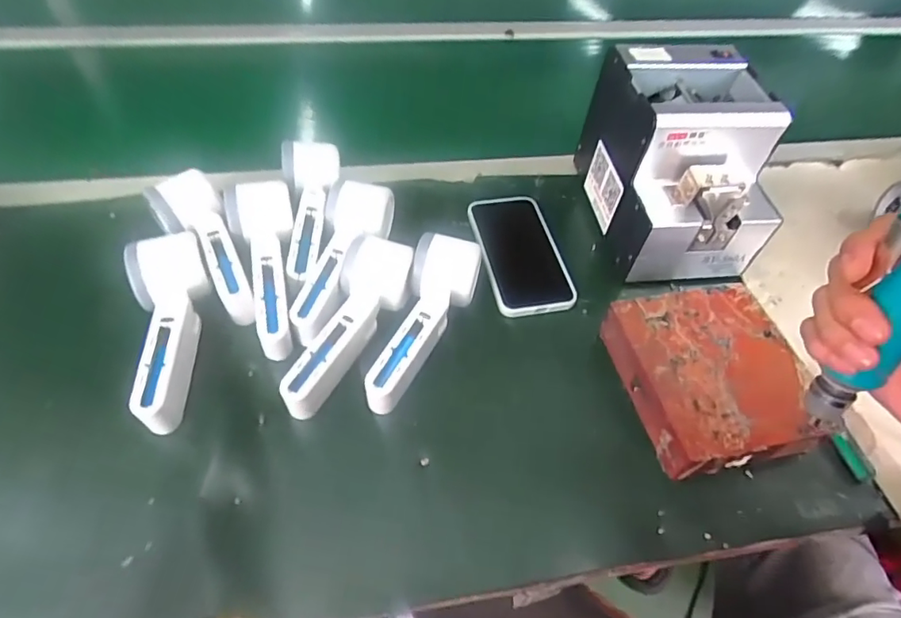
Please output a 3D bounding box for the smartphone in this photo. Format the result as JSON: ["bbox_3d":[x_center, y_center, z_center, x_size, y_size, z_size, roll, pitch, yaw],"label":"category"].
[{"bbox_3d":[0.067,-0.058,0.520,0.079,0.015,0.145,-6,52,-9],"label":"smartphone"}]

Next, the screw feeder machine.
[{"bbox_3d":[0.218,-0.141,0.511,0.128,0.143,0.170,-4,52,-8],"label":"screw feeder machine"}]

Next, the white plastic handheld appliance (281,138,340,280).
[{"bbox_3d":[-0.125,-0.097,0.479,0.050,0.034,0.151,-4,52,-8],"label":"white plastic handheld appliance"}]

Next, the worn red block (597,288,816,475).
[{"bbox_3d":[0.212,0.052,0.433,0.132,0.035,0.149,-9,52,-11],"label":"worn red block"}]

